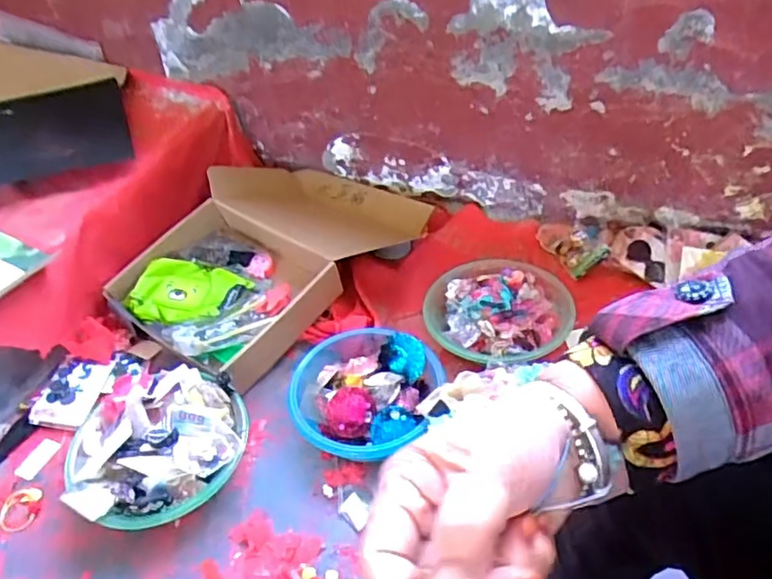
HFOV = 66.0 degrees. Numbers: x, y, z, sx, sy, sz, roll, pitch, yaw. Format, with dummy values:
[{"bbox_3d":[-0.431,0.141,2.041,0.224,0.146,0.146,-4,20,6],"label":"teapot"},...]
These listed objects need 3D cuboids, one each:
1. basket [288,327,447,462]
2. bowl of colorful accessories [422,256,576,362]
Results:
[{"bbox_3d":[-0.029,0.156,0.879,0.217,0.077,0.220,-1,42,1],"label":"basket"},{"bbox_3d":[0.180,0.040,0.983,0.234,0.082,0.216,-1,42,1],"label":"bowl of colorful accessories"}]

